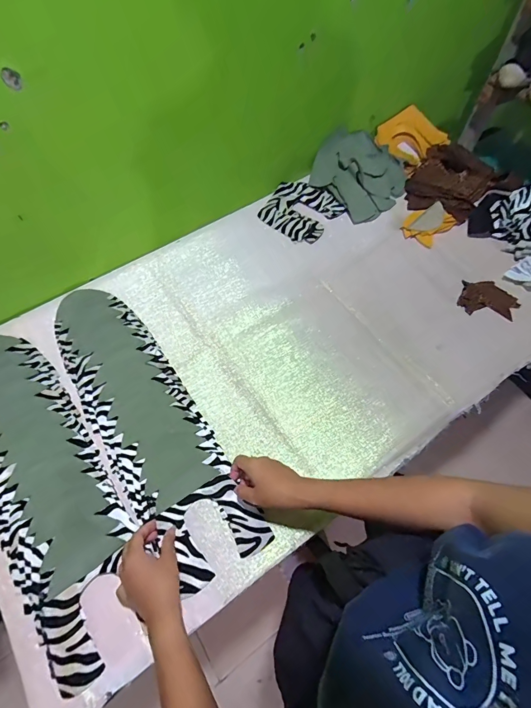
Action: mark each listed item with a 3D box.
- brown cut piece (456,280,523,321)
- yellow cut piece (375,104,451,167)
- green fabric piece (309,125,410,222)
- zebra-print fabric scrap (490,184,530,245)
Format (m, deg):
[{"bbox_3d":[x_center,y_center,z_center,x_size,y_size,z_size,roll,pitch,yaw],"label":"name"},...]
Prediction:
[{"bbox_3d":[0.438,-0.106,0.692,0.113,0.016,0.080,9,63,4],"label":"brown cut piece"},{"bbox_3d":[0.357,-0.531,0.863,0.135,0.024,0.137,-38,79,6],"label":"yellow cut piece"},{"bbox_3d":[0.219,-0.413,0.794,0.182,0.084,0.189,-38,70,-19],"label":"green fabric piece"},{"bbox_3d":[0.551,-0.303,0.741,0.119,0.069,0.126,15,65,6],"label":"zebra-print fabric scrap"}]

